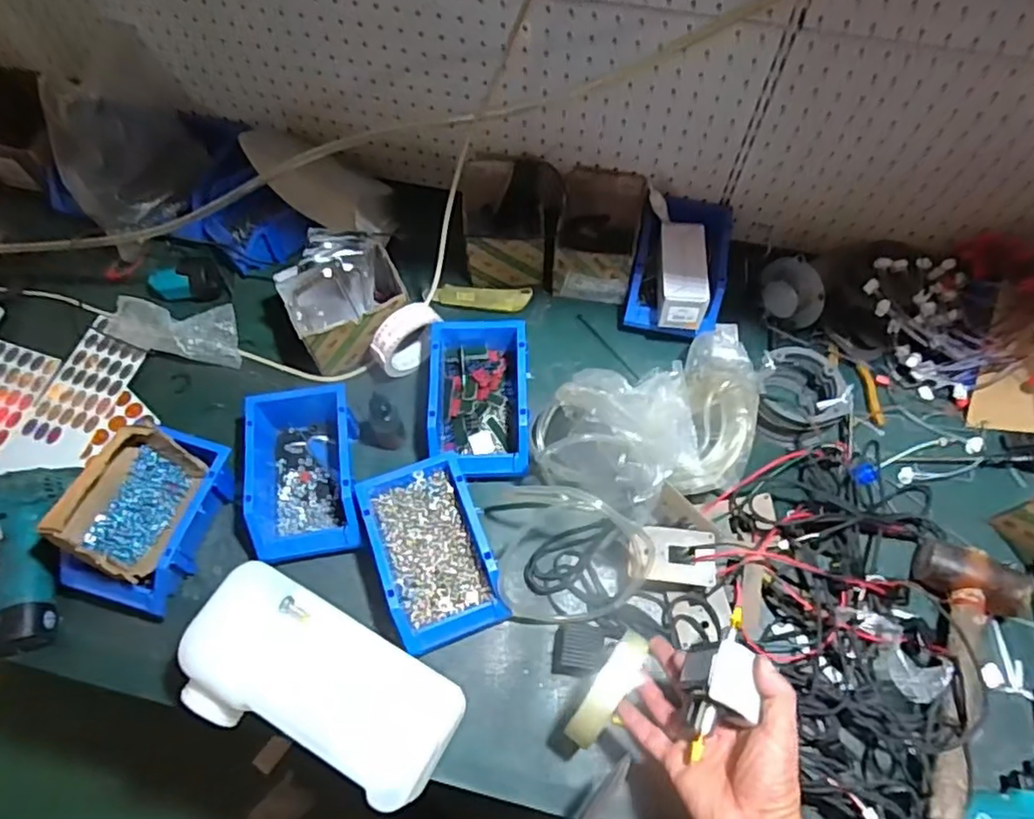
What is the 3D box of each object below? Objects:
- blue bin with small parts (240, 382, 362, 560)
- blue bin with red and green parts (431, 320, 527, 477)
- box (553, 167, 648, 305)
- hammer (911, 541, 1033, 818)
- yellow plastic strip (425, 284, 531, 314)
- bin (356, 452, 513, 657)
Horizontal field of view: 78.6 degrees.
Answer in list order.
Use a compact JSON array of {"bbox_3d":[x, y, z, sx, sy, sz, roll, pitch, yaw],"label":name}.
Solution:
[{"bbox_3d":[-0.240,0.065,0.721,0.112,0.082,0.199,-10,64,-4],"label":"blue bin with small parts"},{"bbox_3d":[-0.044,-0.012,0.751,0.111,0.067,0.193,-2,64,0],"label":"blue bin with red and green parts"},{"bbox_3d":[0.108,-0.226,0.851,0.108,0.102,0.149,8,64,5],"label":"box"},{"bbox_3d":[0.442,0.263,0.615,0.100,0.068,0.270,16,65,8],"label":"hammer"},{"bbox_3d":[-0.054,-0.150,0.853,0.146,0.009,0.037,2,79,9],"label":"yellow plastic strip"},{"bbox_3d":[-0.089,0.151,0.680,0.113,0.073,0.187,-20,65,-9],"label":"bin"}]

